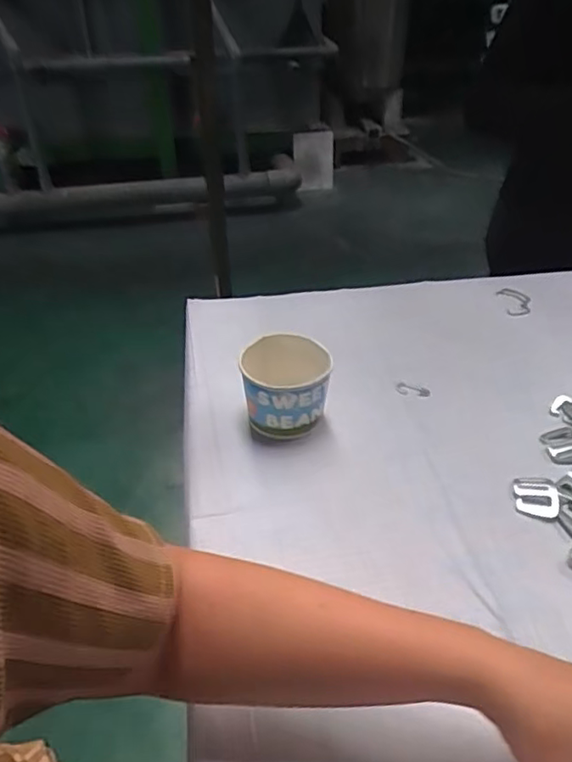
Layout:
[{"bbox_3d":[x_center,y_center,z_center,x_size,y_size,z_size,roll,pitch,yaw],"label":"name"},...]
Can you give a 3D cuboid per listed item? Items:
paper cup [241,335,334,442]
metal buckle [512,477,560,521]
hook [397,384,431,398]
[{"bbox_3d":[0.001,0.008,0.620,0.086,0.079,0.083,-1,39,1],"label":"paper cup"},{"bbox_3d":[0.226,0.105,0.536,0.037,0.008,0.043,6,39,9],"label":"metal buckle"},{"bbox_3d":[0.145,0.011,0.674,0.038,0.004,0.016,7,40,11],"label":"hook"}]

